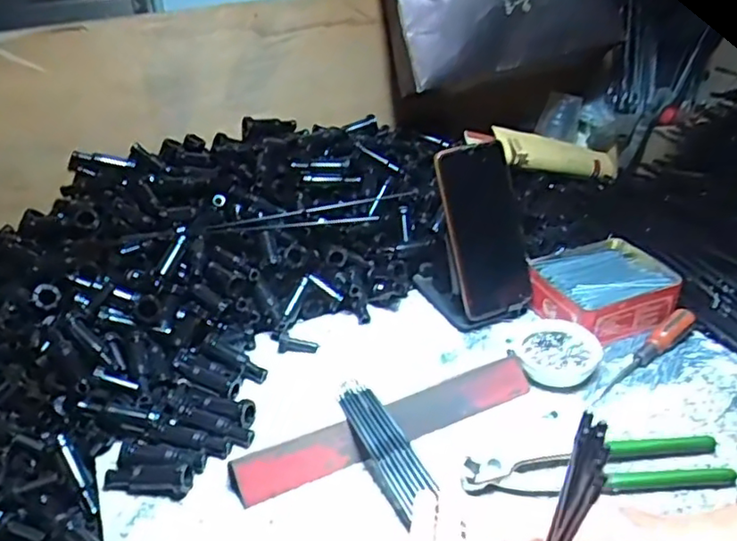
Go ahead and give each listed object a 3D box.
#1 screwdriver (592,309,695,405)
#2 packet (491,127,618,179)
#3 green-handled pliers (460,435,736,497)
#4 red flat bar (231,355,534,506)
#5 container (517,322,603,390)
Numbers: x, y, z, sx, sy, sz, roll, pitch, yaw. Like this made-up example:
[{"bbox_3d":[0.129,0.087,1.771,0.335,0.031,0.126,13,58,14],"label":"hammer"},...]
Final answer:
[{"bbox_3d":[0.254,0.074,0.588,0.145,0.025,0.018,-27,39,-33],"label":"screwdriver"},{"bbox_3d":[0.253,-0.150,0.843,0.197,0.037,0.035,5,27,-28],"label":"packet"},{"bbox_3d":[0.172,0.150,0.486,0.200,0.016,0.044,-4,32,-2],"label":"green-handled pliers"},{"bbox_3d":[0.019,0.125,0.528,0.262,0.021,0.032,-16,35,-20],"label":"red flat bar"},{"bbox_3d":[0.170,0.075,0.589,0.071,0.025,0.071,-2,32,1],"label":"container"}]

